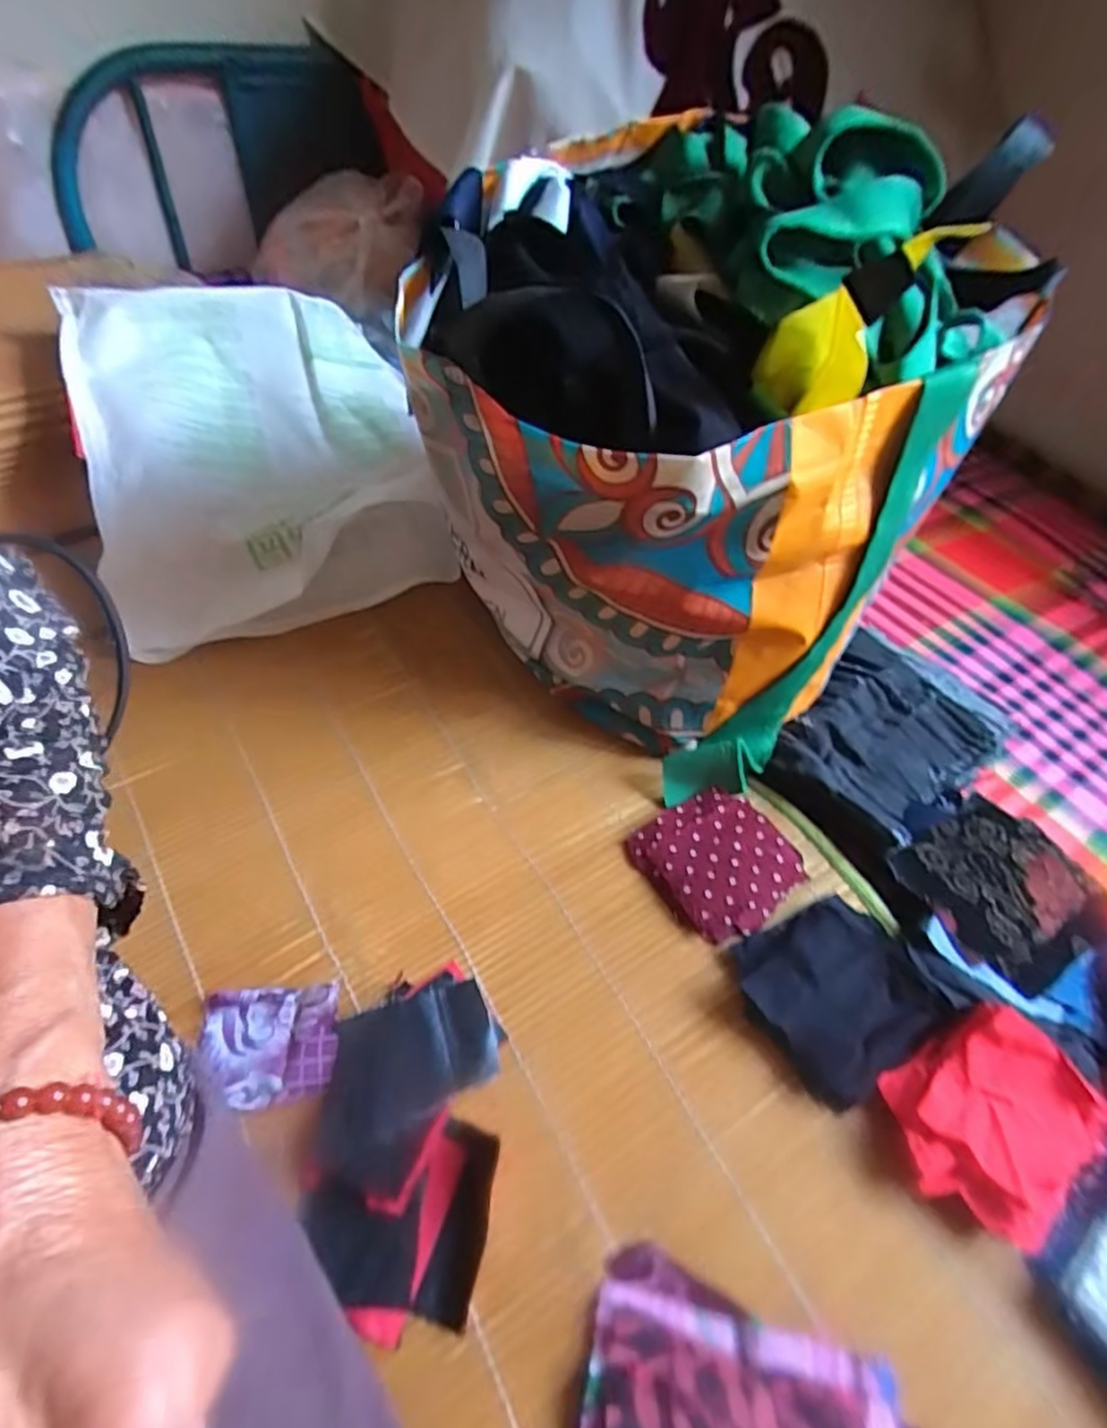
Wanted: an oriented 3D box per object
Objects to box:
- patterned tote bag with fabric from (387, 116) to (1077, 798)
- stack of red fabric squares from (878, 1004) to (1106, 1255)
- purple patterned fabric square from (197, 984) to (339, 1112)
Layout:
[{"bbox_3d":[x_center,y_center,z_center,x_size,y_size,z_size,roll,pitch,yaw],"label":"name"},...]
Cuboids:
[{"bbox_3d":[0.067,-0.141,0.422,0.271,0.303,0.257,34,56,21],"label":"patterned tote bag with fabric"},{"bbox_3d":[0.206,0.190,0.316,0.081,0.040,0.089,39,58,24],"label":"stack of red fabric squares"},{"bbox_3d":[-0.156,0.179,0.360,0.080,0.004,0.057,-8,58,7],"label":"purple patterned fabric square"}]

